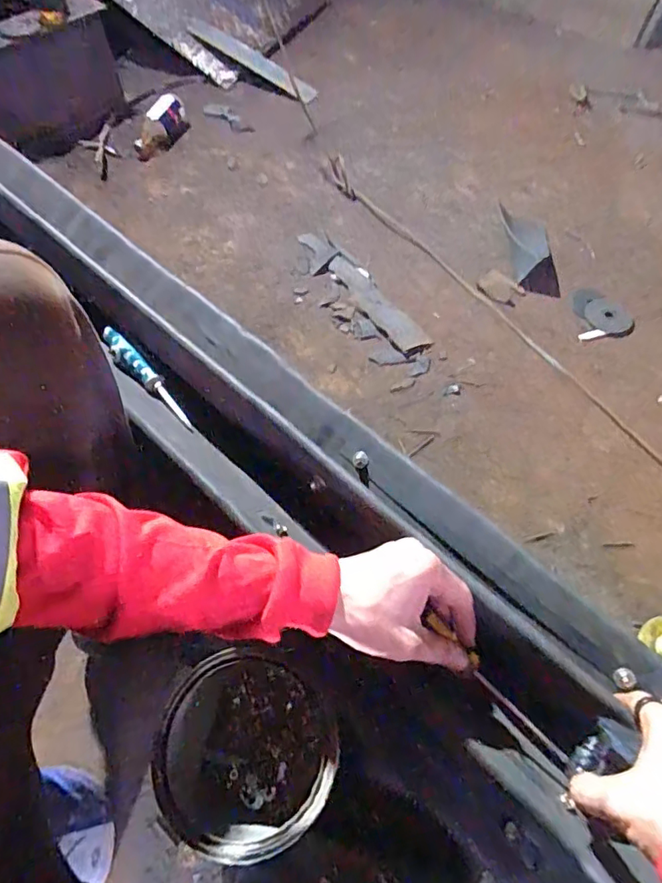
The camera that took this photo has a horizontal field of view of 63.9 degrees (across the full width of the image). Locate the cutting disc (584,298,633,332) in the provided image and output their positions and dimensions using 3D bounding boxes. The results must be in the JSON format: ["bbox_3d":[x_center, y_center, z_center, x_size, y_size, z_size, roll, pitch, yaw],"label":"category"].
[{"bbox_3d":[0.514,-0.234,0.987,0.080,0.004,0.080,-1,62,1],"label":"cutting disc"}]

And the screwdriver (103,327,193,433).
[{"bbox_3d":[-0.202,-0.073,0.578,0.019,0.029,0.155,-40,68,-20],"label":"screwdriver"}]

